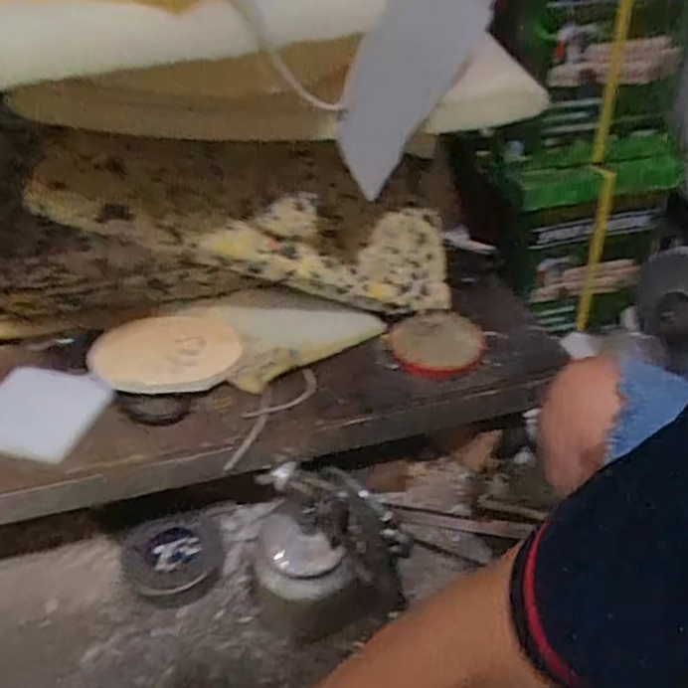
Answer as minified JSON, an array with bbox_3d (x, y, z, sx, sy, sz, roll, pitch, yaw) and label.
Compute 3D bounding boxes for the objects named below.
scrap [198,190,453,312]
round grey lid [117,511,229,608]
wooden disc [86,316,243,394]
[{"bbox_3d":[-0.010,-0.115,0.728,0.292,0.032,0.143,8,63,-26],"label":"scrap"},{"bbox_3d":[-0.185,0.231,0.679,0.103,0.018,0.103,-1,37,1],"label":"round grey lid"},{"bbox_3d":[-0.193,0.009,0.675,0.155,0.033,0.101,-6,37,-5],"label":"wooden disc"}]

